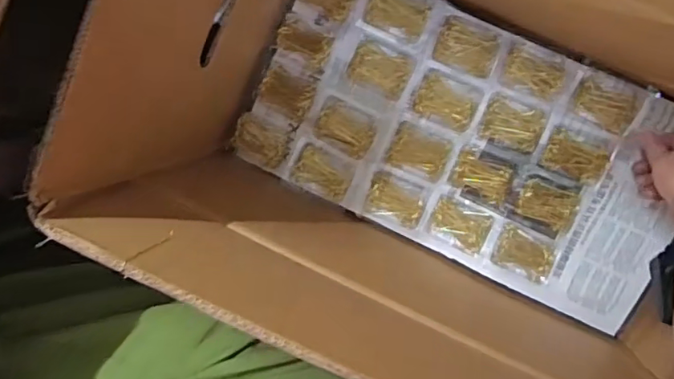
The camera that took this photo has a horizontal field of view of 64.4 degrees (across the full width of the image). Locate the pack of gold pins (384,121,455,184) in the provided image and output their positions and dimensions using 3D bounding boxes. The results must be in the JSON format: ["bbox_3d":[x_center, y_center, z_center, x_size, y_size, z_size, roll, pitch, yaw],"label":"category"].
[{"bbox_3d":[0.105,-0.046,0.679,0.076,0.004,0.058,22,99,1],"label":"pack of gold pins"}]

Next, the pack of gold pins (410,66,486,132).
[{"bbox_3d":[0.136,-0.110,0.664,0.077,0.006,0.060,24,99,1],"label":"pack of gold pins"}]

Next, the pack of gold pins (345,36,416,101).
[{"bbox_3d":[0.053,-0.147,0.657,0.074,0.014,0.055,22,99,1],"label":"pack of gold pins"}]

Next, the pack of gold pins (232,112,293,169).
[{"bbox_3d":[-0.098,-0.062,0.703,0.072,0.024,0.056,22,99,1],"label":"pack of gold pins"}]

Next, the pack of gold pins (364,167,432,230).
[{"bbox_3d":[0.077,0.013,0.687,0.078,0.007,0.056,25,99,1],"label":"pack of gold pins"}]

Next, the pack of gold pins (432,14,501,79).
[{"bbox_3d":[0.157,-0.172,0.646,0.074,0.005,0.055,21,99,1],"label":"pack of gold pins"}]

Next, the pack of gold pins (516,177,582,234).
[{"bbox_3d":[0.264,0.019,0.667,0.073,0.014,0.051,23,99,1],"label":"pack of gold pins"}]

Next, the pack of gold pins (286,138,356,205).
[{"bbox_3d":[-0.019,-0.022,0.684,0.082,0.014,0.055,27,99,0],"label":"pack of gold pins"}]

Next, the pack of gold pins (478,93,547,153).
[{"bbox_3d":[0.214,-0.080,0.650,0.070,0.024,0.055,19,99,2],"label":"pack of gold pins"}]

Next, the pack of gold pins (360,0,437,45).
[{"bbox_3d":[0.074,-0.218,0.644,0.078,0.014,0.064,26,99,0],"label":"pack of gold pins"}]

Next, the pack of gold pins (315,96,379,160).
[{"bbox_3d":[0.010,-0.078,0.671,0.077,0.015,0.057,27,99,0],"label":"pack of gold pins"}]

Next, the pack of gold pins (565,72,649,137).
[{"bbox_3d":[0.322,-0.103,0.639,0.072,0.010,0.060,30,128,20],"label":"pack of gold pins"}]

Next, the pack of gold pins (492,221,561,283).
[{"bbox_3d":[0.238,0.082,0.672,0.077,0.023,0.054,25,99,1],"label":"pack of gold pins"}]

